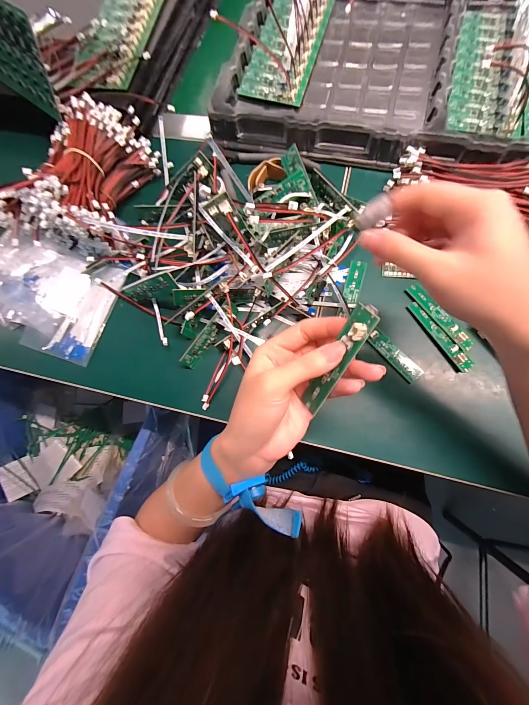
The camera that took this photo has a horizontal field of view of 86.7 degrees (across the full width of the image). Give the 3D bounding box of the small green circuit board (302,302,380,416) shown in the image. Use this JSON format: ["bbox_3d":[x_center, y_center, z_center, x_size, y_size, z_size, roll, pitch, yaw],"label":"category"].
[{"bbox_3d":[0.046,0.007,0.179,0.015,0.008,0.083,27,124,8],"label":"small green circuit board"}]

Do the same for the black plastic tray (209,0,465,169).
[{"bbox_3d":[0.099,-0.382,0.364,0.269,0.039,0.300,16,79,10],"label":"black plastic tray"}]

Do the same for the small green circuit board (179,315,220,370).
[{"bbox_3d":[-0.065,-0.011,0.301,0.004,0.019,0.060,28,79,47],"label":"small green circuit board"}]

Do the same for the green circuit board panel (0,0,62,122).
[{"bbox_3d":[-0.299,-0.347,0.315,0.187,0.082,0.007,38,53,13],"label":"green circuit board panel"}]

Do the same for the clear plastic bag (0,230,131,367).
[{"bbox_3d":[-0.259,-0.070,0.323,0.157,0.026,0.123,19,84,7],"label":"clear plastic bag"}]

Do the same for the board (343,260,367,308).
[{"bbox_3d":[0.099,-0.076,0.308,0.017,0.004,0.053,14,78,9],"label":"board"}]

